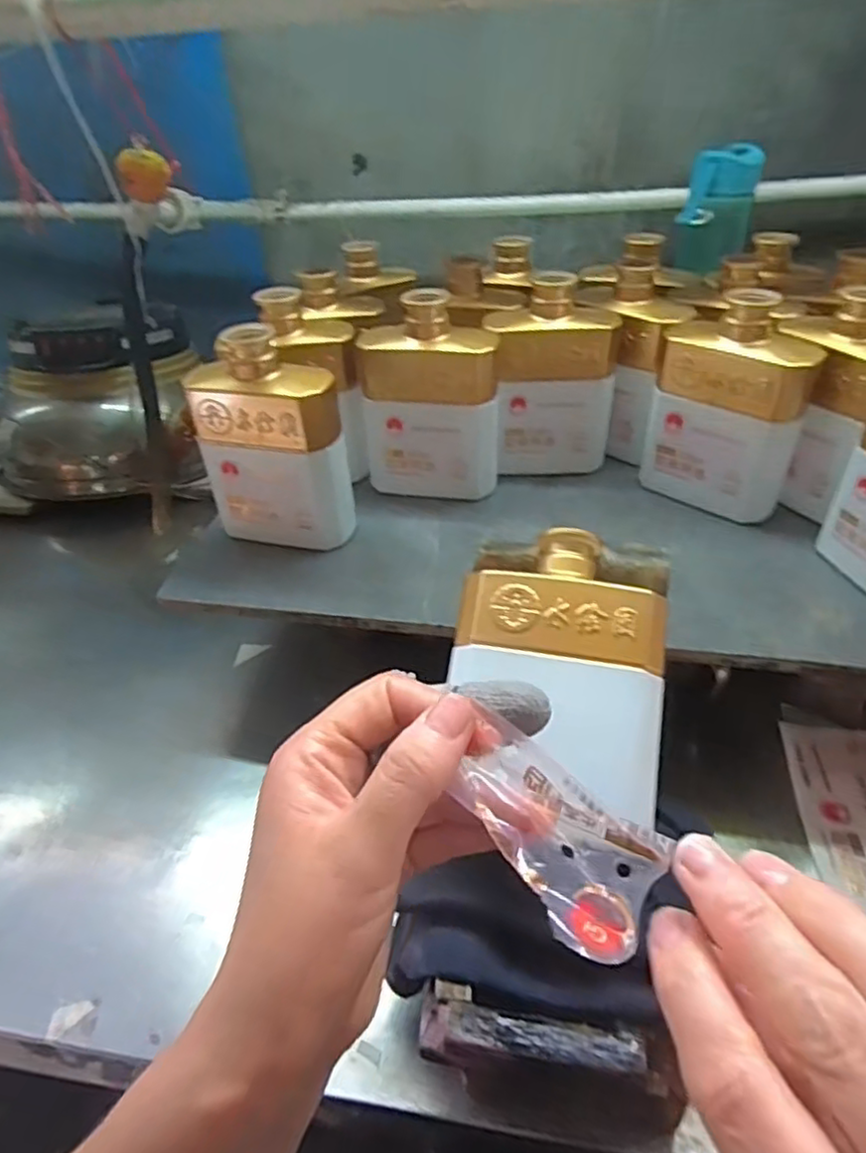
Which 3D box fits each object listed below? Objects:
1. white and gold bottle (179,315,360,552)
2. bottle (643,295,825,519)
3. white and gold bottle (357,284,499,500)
[{"bbox_3d":[-0.123,-0.102,0.512,0.106,0.158,0.049,9,42,14],"label":"white and gold bottle"},{"bbox_3d":[0.237,-0.136,0.539,0.115,0.163,0.053,24,48,28],"label":"bottle"},{"bbox_3d":[-0.004,-0.148,0.558,0.113,0.158,0.051,8,42,13],"label":"white and gold bottle"}]

